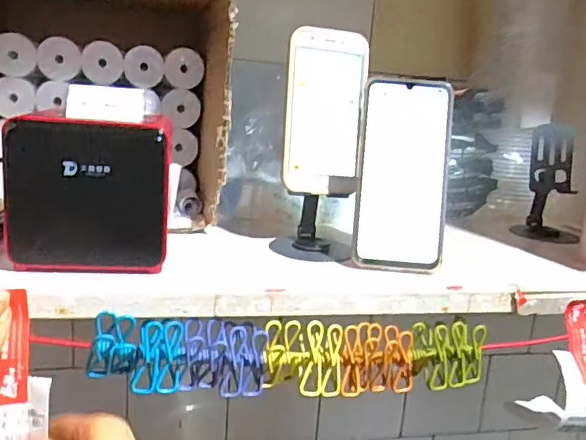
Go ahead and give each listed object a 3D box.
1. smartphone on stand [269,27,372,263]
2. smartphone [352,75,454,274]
[{"bbox_3d":[0.026,-0.069,0.522,0.073,0.203,0.067,6,12,3],"label":"smartphone on stand"},{"bbox_3d":[0.098,-0.042,0.497,0.078,0.171,0.016,5,-1,1],"label":"smartphone"}]

